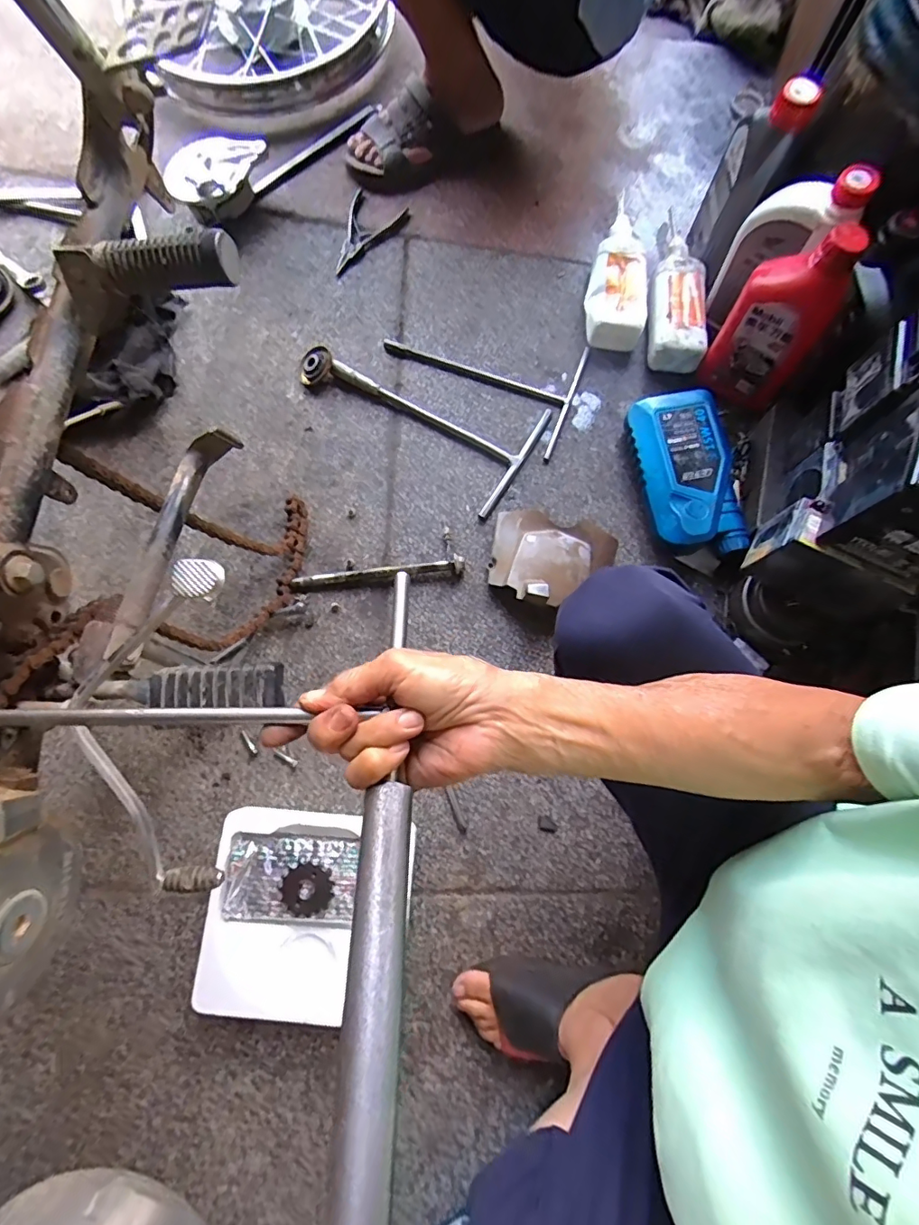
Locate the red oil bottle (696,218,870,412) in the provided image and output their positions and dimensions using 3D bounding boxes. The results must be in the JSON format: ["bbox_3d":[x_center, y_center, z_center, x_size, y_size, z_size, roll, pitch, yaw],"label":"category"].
[{"bbox_3d":[0.401,-0.363,0.648,0.117,0.231,0.056,31,78,7],"label":"red oil bottle"}]

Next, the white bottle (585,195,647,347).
[{"bbox_3d":[0.250,-0.535,0.786,0.088,0.051,0.282,11,76,3],"label":"white bottle"}]

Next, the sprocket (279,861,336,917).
[{"bbox_3d":[-0.175,0.317,0.584,0.054,0.013,0.056,0,76,0],"label":"sprocket"}]

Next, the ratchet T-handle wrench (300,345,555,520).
[{"bbox_3d":[-0.070,-0.302,0.740,0.363,0.032,0.185,30,78,7],"label":"ratchet T-handle wrench"}]

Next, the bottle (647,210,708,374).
[{"bbox_3d":[0.324,-0.490,0.770,0.076,0.058,0.268,6,76,2],"label":"bottle"}]

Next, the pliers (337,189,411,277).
[{"bbox_3d":[-0.149,-0.610,0.822,0.086,0.017,0.150,21,77,5],"label":"pliers"}]

